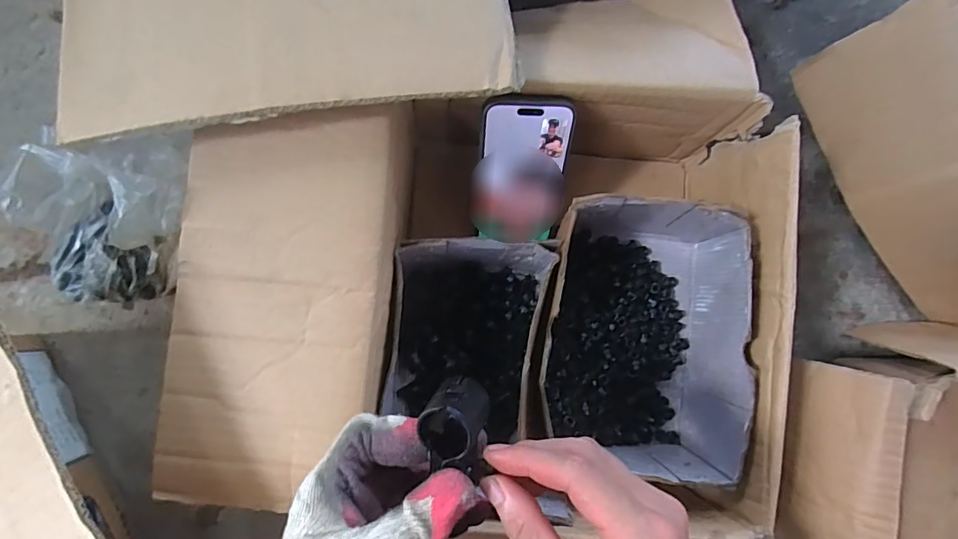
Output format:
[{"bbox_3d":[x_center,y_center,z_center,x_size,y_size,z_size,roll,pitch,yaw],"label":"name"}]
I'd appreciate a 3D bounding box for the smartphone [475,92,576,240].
[{"bbox_3d":[0.036,-0.078,0.418,0.070,0.136,0.011,-2,46,-5],"label":"smartphone"}]

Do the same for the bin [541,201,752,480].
[{"bbox_3d":[0.134,0.047,0.423,0.156,0.106,0.217,12,85,-3],"label":"bin"}]

